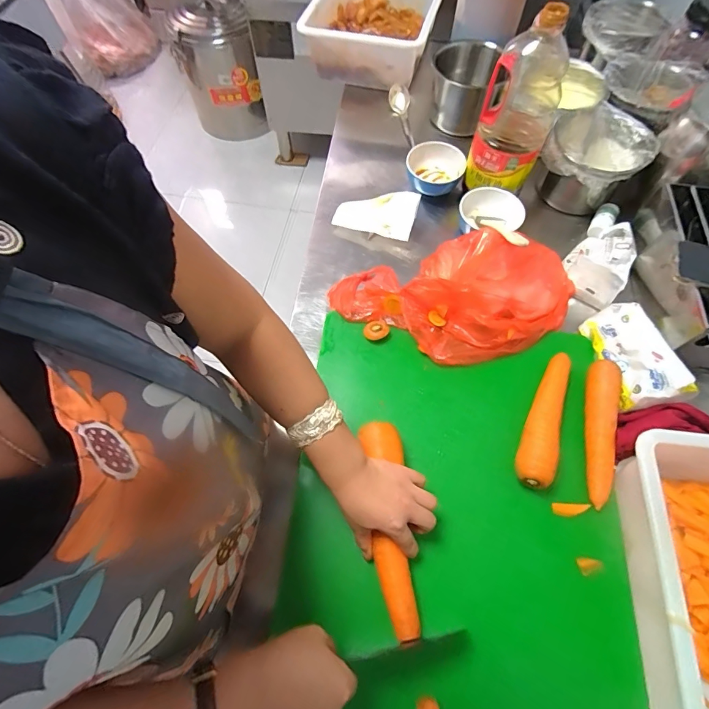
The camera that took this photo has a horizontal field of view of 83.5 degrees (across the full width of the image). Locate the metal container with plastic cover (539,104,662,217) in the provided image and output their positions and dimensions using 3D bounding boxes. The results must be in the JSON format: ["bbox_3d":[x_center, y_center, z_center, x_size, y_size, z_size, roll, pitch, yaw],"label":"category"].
[{"bbox_3d":[0.425,-0.345,0.725,0.164,0.123,0.151,27,67,12],"label":"metal container with plastic cover"}]

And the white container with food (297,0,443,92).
[{"bbox_3d":[0.049,-0.789,0.958,0.293,0.128,0.355,17,66,8],"label":"white container with food"}]

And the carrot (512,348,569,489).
[{"bbox_3d":[0.253,0.076,0.528,0.042,0.041,0.196,20,66,9],"label":"carrot"}]

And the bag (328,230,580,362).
[{"bbox_3d":[0.150,-0.109,0.617,0.360,0.081,0.233,18,66,8],"label":"bag"}]

